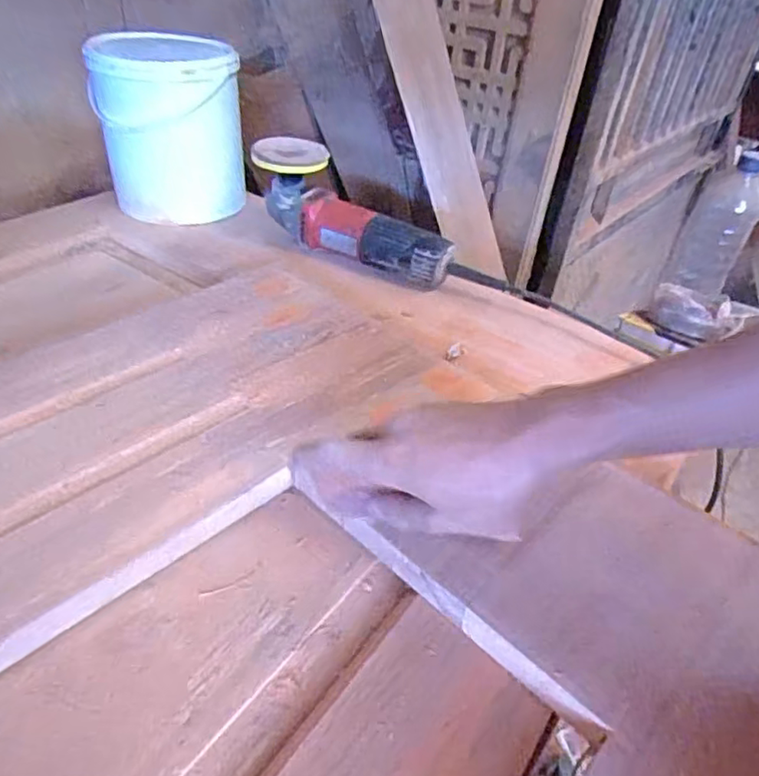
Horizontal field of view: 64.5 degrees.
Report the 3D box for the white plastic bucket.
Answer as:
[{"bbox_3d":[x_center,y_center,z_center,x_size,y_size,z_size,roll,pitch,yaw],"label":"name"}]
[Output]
[{"bbox_3d":[-0.276,-0.338,0.795,0.177,0.201,0.147,-8,40,-18],"label":"white plastic bucket"}]

